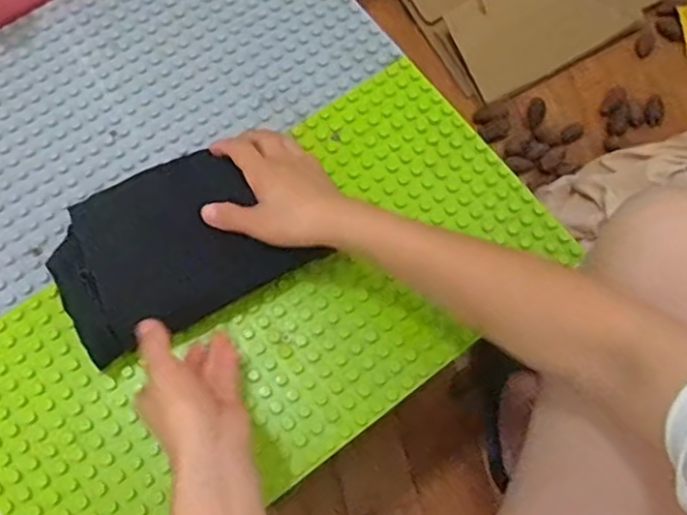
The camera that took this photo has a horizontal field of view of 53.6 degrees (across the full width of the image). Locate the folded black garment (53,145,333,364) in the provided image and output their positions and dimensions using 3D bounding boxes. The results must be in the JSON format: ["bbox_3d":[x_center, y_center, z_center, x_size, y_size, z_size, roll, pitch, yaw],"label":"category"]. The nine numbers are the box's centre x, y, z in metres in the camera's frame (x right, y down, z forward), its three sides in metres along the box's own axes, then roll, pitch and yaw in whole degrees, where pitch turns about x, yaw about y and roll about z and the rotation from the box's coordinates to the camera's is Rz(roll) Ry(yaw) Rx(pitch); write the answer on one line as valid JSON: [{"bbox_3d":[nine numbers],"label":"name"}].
[{"bbox_3d":[-0.143,-0.007,0.557,0.181,0.057,0.115,-29,74,-12],"label":"folded black garment"}]

